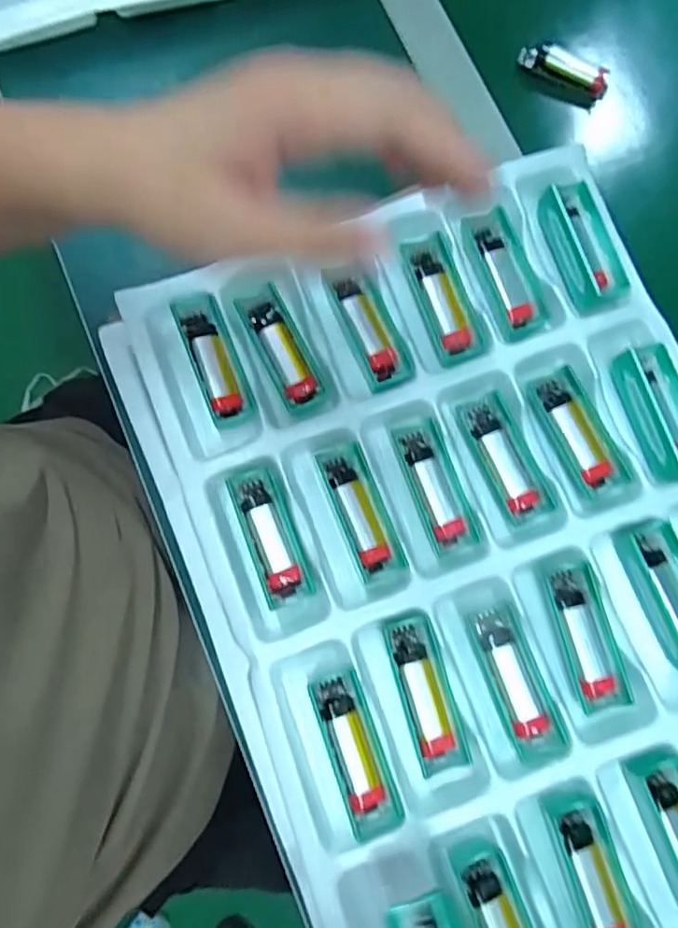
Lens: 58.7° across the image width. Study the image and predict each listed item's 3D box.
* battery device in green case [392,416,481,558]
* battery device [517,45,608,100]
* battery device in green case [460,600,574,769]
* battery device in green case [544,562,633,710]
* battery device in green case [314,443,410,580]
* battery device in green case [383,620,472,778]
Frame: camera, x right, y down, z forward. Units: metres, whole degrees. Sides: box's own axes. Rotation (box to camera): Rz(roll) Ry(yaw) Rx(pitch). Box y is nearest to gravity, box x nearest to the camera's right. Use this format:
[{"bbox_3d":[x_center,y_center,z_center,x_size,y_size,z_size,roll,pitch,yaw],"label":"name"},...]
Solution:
[{"bbox_3d":[0.057,0.014,0.358,0.028,0.012,0.078,-18,80,-3],"label":"battery device in green case"},{"bbox_3d":[0.171,-0.302,0.457,0.069,0.019,0.017,22,80,4],"label":"battery device"},{"bbox_3d":[0.098,0.121,0.333,0.028,0.020,0.081,-19,80,-4],"label":"battery device in green case"},{"bbox_3d":[0.140,0.097,0.341,0.025,0.020,0.077,-10,79,-2],"label":"battery device in green case"},{"bbox_3d":[0.013,0.028,0.353,0.027,0.013,0.078,-22,80,-4],"label":"battery device in green case"},{"bbox_3d":[0.048,0.125,0.329,0.027,0.010,0.080,-16,80,-3],"label":"battery device in green case"}]

